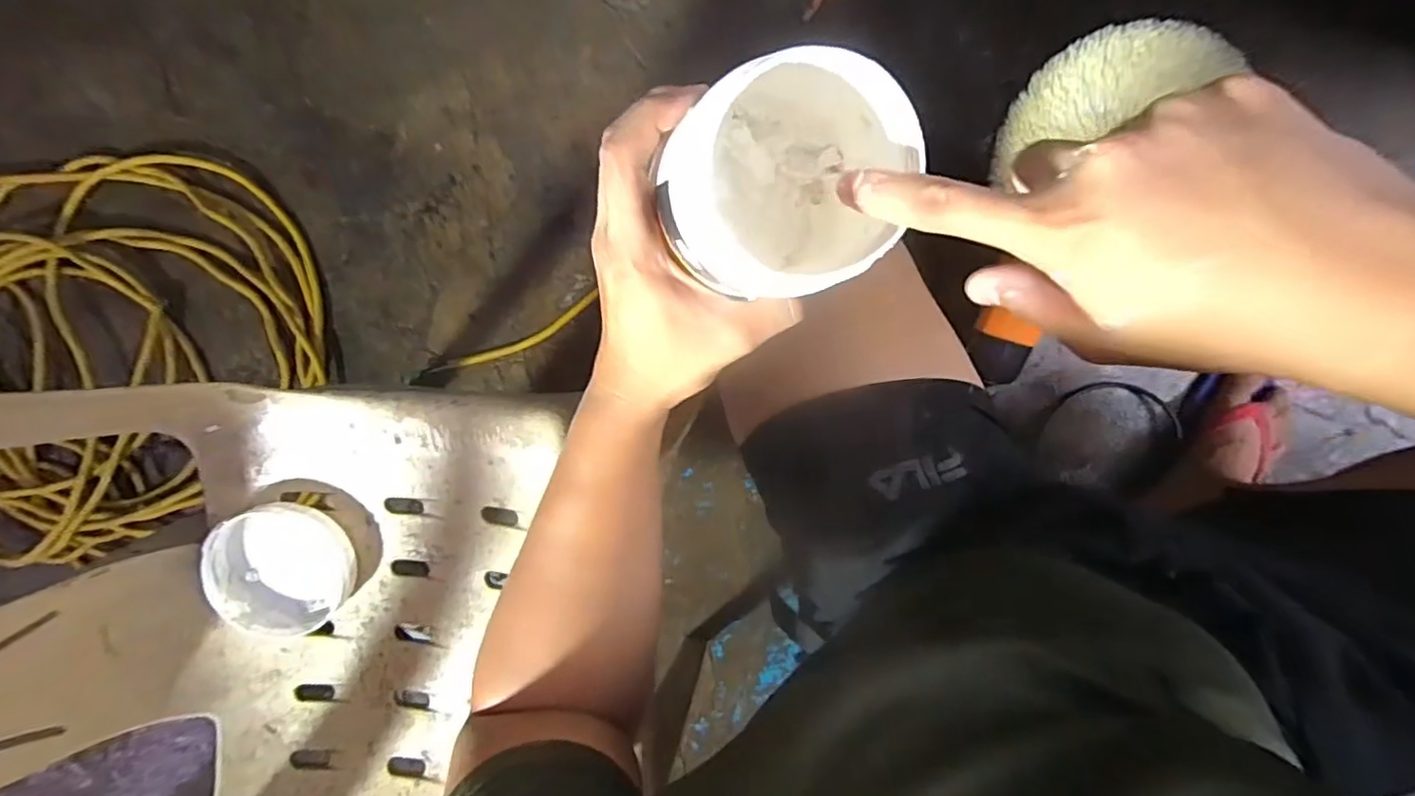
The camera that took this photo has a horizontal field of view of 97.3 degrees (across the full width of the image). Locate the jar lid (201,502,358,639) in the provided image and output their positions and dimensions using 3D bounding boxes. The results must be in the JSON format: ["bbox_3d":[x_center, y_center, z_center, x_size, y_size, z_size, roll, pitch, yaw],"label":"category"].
[{"bbox_3d":[-0.308,0.125,0.451,0.091,0.027,0.095,0,96,1],"label":"jar lid"}]

